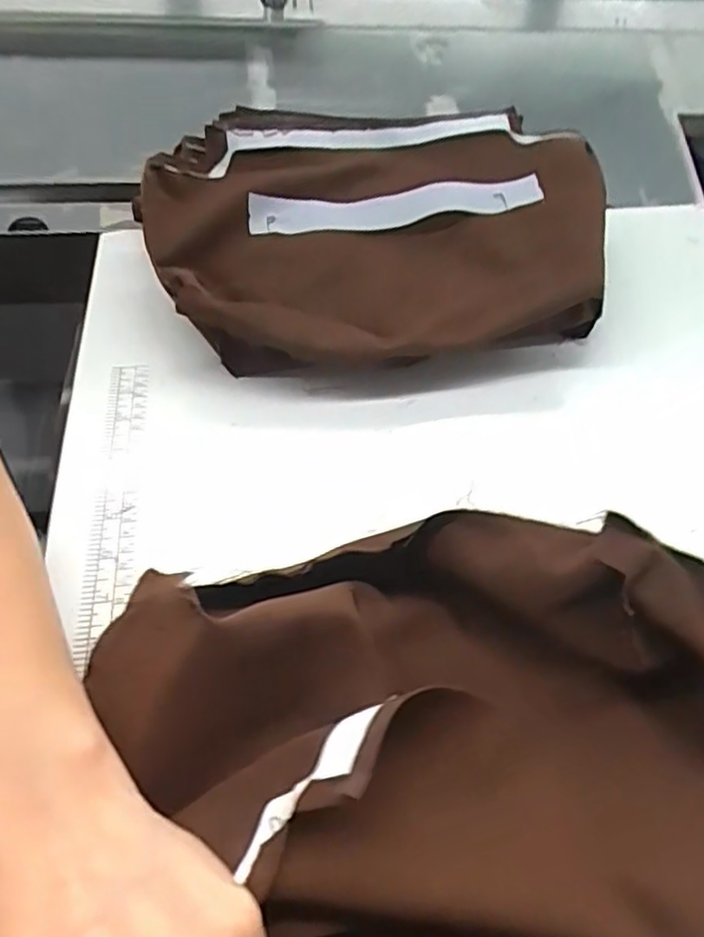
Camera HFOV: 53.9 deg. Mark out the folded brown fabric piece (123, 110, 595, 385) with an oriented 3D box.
[{"bbox_3d":[0.013,-0.159,0.480,0.322,0.080,0.218,-4,47,-9],"label":"folded brown fabric piece"}]

